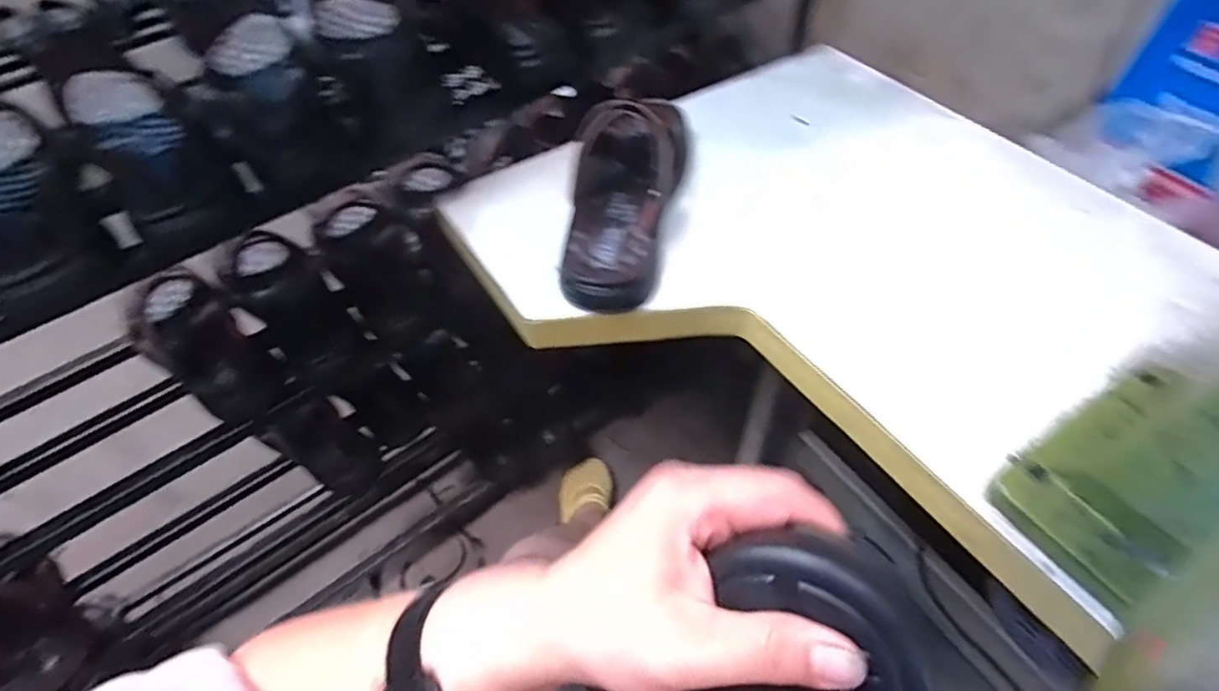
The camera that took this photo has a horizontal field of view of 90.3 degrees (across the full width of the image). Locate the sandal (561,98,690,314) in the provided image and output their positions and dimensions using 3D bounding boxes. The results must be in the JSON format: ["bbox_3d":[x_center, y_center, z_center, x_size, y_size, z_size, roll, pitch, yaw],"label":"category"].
[{"bbox_3d":[0.017,-0.158,0.541,0.098,0.093,0.258,6,55,7],"label":"sandal"}]

